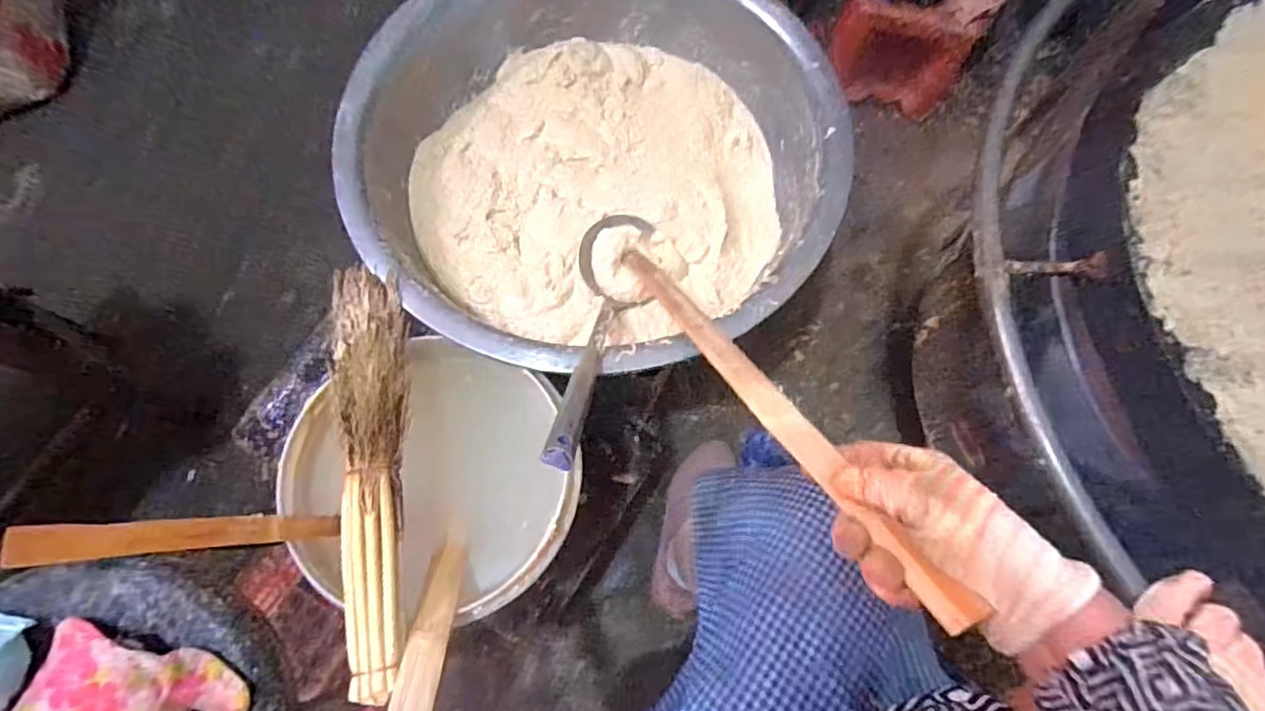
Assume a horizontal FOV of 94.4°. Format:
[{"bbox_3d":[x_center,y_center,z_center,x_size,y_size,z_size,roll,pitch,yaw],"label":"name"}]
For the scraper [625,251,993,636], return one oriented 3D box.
[{"bbox_3d":[0.088,0.011,0.477,0.031,0.011,0.468,-21,37,-9],"label":"scraper"}]

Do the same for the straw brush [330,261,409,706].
[{"bbox_3d":[-0.215,0.085,0.489,0.052,0.034,0.350,-10,72,-5],"label":"straw brush"}]

